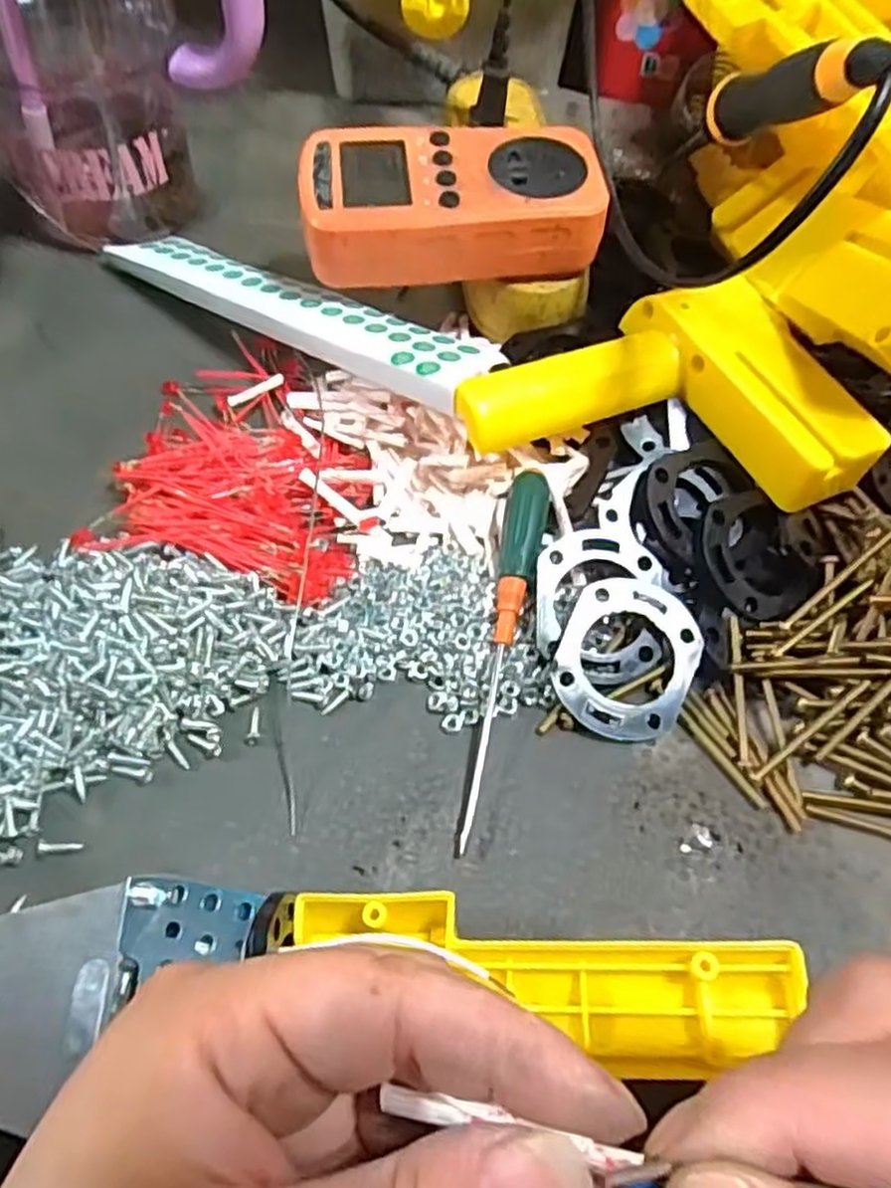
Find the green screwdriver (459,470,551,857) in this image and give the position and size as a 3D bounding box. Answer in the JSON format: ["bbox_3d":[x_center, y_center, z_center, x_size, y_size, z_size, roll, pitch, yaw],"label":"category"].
[{"bbox_3d":[0.023,0.018,0.285,0.016,0.020,0.147,10,62,2],"label":"green screwdriver"}]

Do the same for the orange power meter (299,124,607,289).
[{"bbox_3d":[0.003,-0.171,0.336,0.126,0.032,0.060,-3,61,-4],"label":"orange power meter"}]

